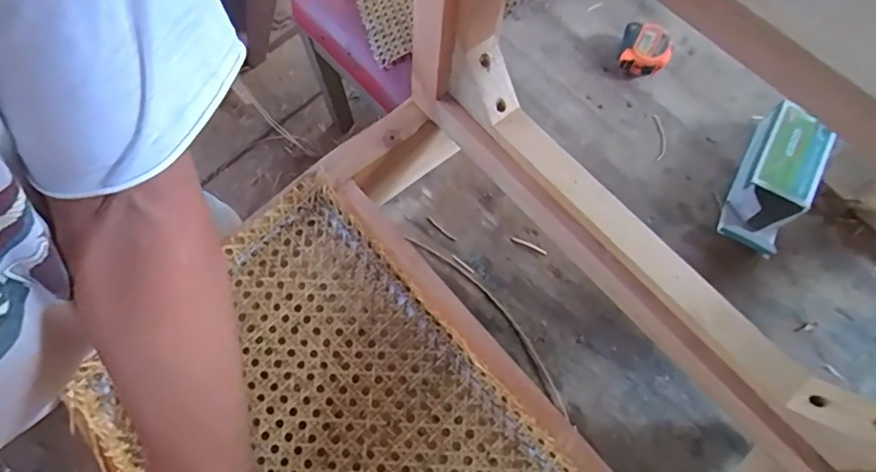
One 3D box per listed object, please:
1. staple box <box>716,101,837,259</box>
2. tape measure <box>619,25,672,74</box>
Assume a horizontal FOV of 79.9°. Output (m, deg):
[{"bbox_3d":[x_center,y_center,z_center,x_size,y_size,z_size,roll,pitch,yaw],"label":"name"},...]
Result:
[{"bbox_3d":[0.374,-0.068,0.575,0.068,0.056,0.175,31,75,11],"label":"staple box"},{"bbox_3d":[0.247,-0.222,0.623,0.054,0.034,0.059,19,73,8],"label":"tape measure"}]

